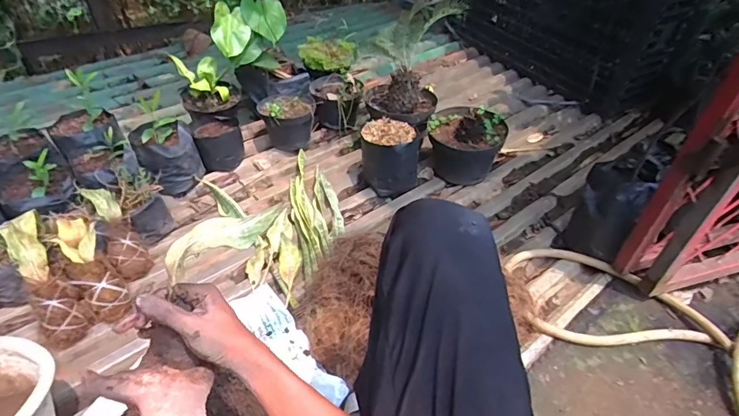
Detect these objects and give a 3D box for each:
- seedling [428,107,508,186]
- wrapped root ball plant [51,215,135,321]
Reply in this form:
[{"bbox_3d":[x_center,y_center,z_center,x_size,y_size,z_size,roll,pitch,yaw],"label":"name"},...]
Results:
[{"bbox_3d":[0.274,-0.184,1.299,0.215,0.184,0.181,19,44,12],"label":"seedling"},{"bbox_3d":[-0.565,0.113,0.892,0.075,0.066,0.243,-28,87,-31],"label":"wrapped root ball plant"}]

